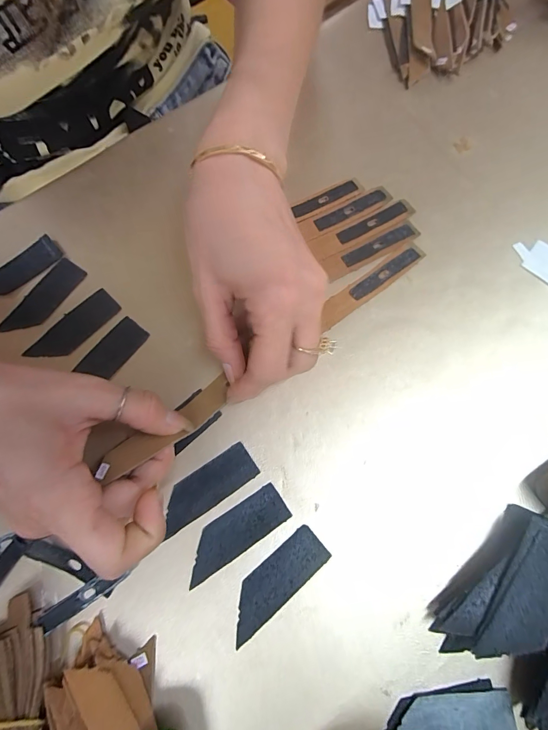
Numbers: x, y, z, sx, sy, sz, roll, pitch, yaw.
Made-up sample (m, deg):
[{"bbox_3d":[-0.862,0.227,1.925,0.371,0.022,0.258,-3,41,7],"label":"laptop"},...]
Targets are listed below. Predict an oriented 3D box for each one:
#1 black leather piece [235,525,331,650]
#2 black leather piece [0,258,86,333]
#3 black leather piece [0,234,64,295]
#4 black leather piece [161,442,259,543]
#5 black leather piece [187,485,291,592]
[{"bbox_3d":[0.000,0.117,0.200,0.064,0.004,0.023,-40,76,-9],"label":"black leather piece"},{"bbox_3d":[-0.159,-0.045,0.252,0.025,0.004,0.064,36,78,12],"label":"black leather piece"},{"bbox_3d":[-0.179,-0.065,0.259,0.064,0.004,0.024,-41,76,-9],"label":"black leather piece"},{"bbox_3d":[-0.039,0.071,0.216,0.060,0.004,0.023,-33,81,-12],"label":"black leather piece"},{"bbox_3d":[-0.023,0.094,0.208,0.063,0.004,0.022,-34,75,-7],"label":"black leather piece"}]

